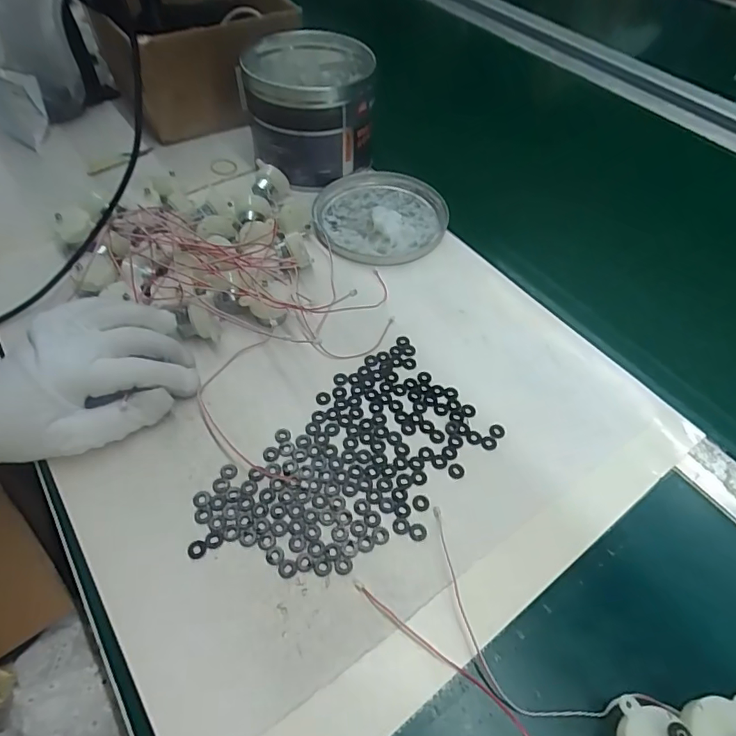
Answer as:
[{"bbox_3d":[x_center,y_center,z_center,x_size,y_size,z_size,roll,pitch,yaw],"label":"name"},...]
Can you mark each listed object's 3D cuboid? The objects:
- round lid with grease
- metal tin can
[{"bbox_3d":[0.014,-0.151,0.484,0.127,0.015,0.129,1,53,-2],"label":"round lid with grease"},{"bbox_3d":[-0.059,-0.267,0.517,0.123,0.105,0.134,-4,53,-5],"label":"metal tin can"}]

